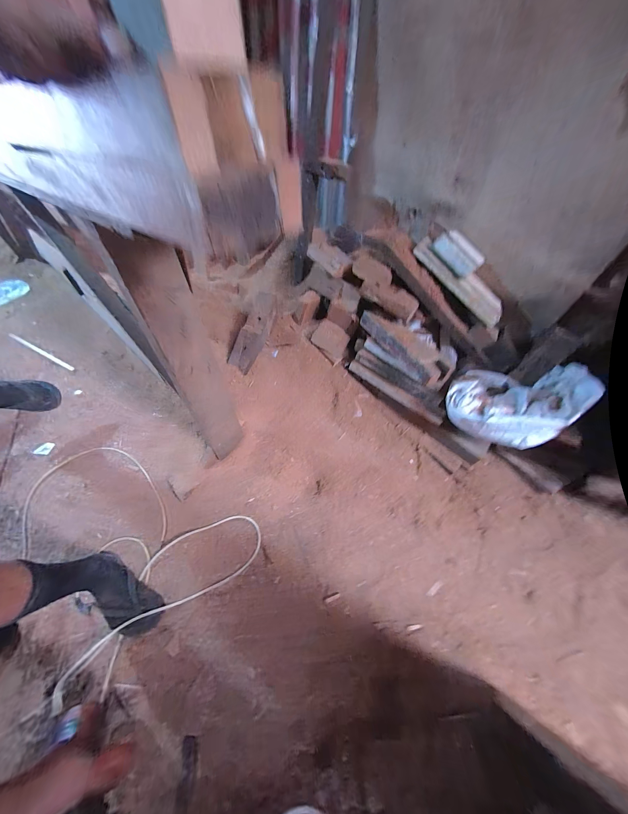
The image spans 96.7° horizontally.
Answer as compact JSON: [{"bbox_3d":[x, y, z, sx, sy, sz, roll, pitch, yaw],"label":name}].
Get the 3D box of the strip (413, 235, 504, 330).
[{"bbox_3d":[0.471,-0.407,0.910,0.352,0.057,0.070,40,60,-2],"label":"strip"}]

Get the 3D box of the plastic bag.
[{"bbox_3d":[0.602,-0.032,0.852,0.340,0.176,0.251,17,53,14],"label":"plastic bag"}]

